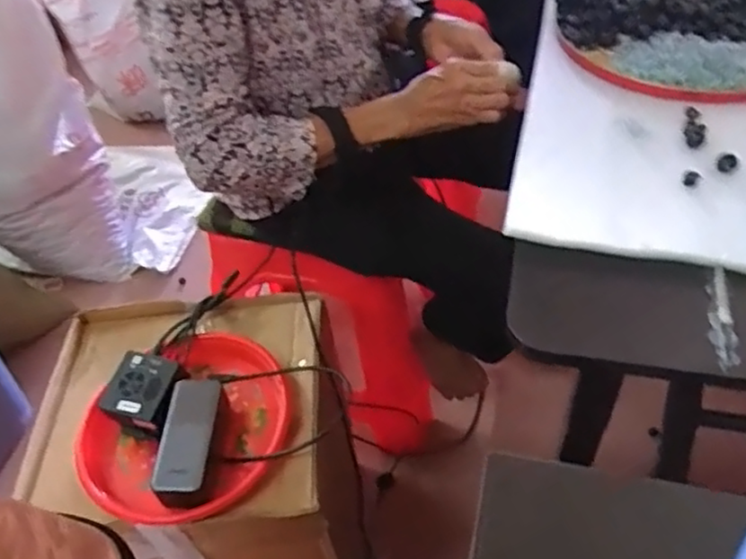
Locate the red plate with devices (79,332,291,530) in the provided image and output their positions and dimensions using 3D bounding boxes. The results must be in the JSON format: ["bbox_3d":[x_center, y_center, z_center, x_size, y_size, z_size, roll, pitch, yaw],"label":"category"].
[{"bbox_3d":[-0.197,0.157,0.760,0.212,0.076,0.215,-3,48,4],"label":"red plate with devices"}]

